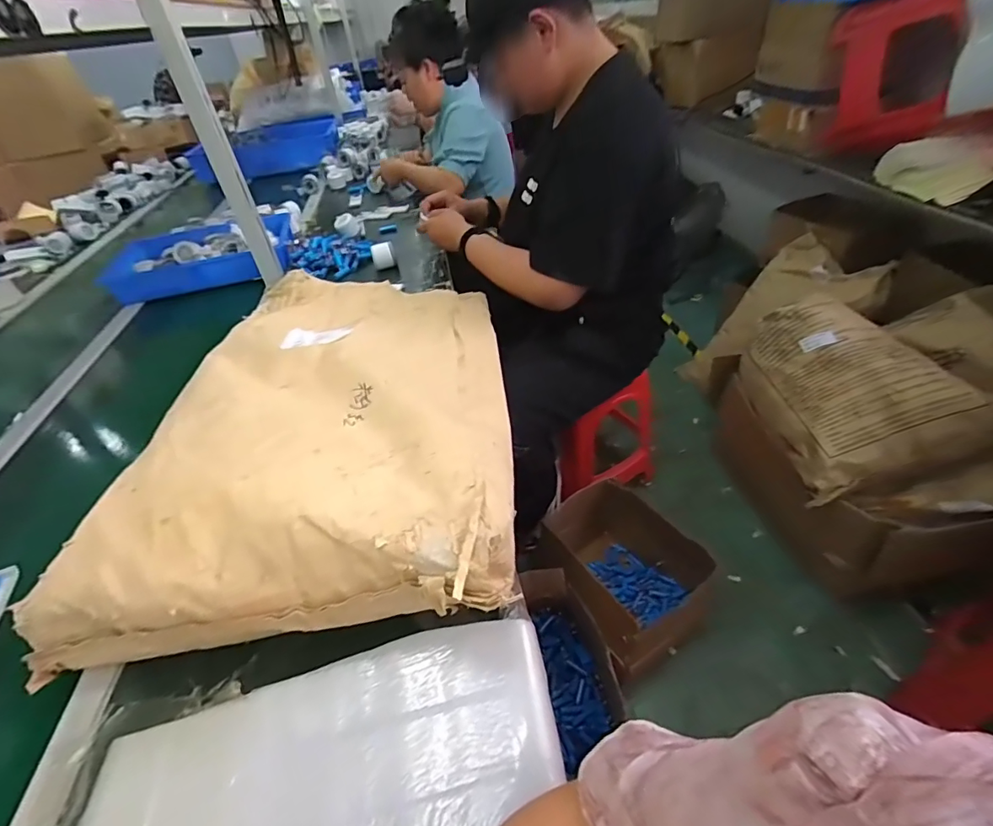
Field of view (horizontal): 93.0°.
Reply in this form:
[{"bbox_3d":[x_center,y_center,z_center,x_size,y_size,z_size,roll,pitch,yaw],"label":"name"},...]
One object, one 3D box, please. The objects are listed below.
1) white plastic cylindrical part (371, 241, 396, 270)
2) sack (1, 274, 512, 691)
[{"bbox_3d":[-0.271,-0.377,1.129,0.055,0.055,0.044,-14,41,-8],"label":"white plastic cylindrical part"},{"bbox_3d":[-0.214,-0.028,0.670,0.441,0.133,0.679,-5,40,2],"label":"sack"}]

